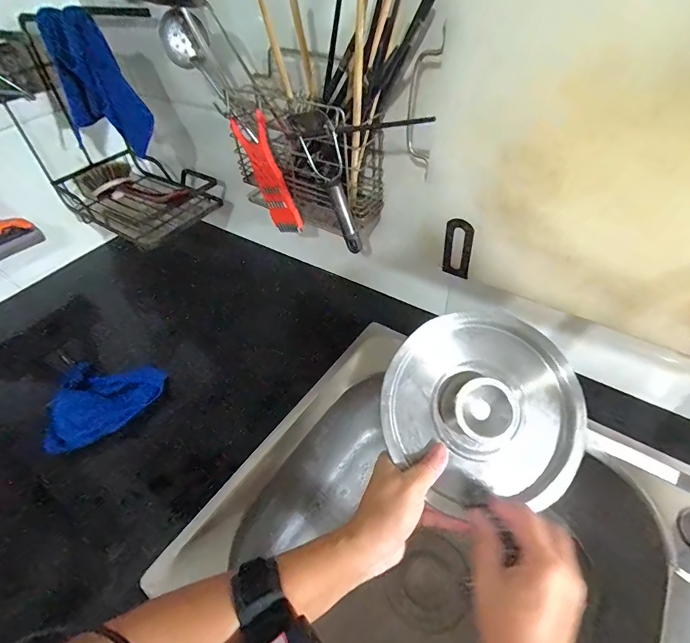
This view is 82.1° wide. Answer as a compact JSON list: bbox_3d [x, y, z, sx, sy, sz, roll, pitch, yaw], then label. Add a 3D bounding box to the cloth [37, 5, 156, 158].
[{"bbox_3d":[-0.370,-0.339,0.593,0.115,0.300,0.051,-21,90,-14],"label":"cloth"}]

